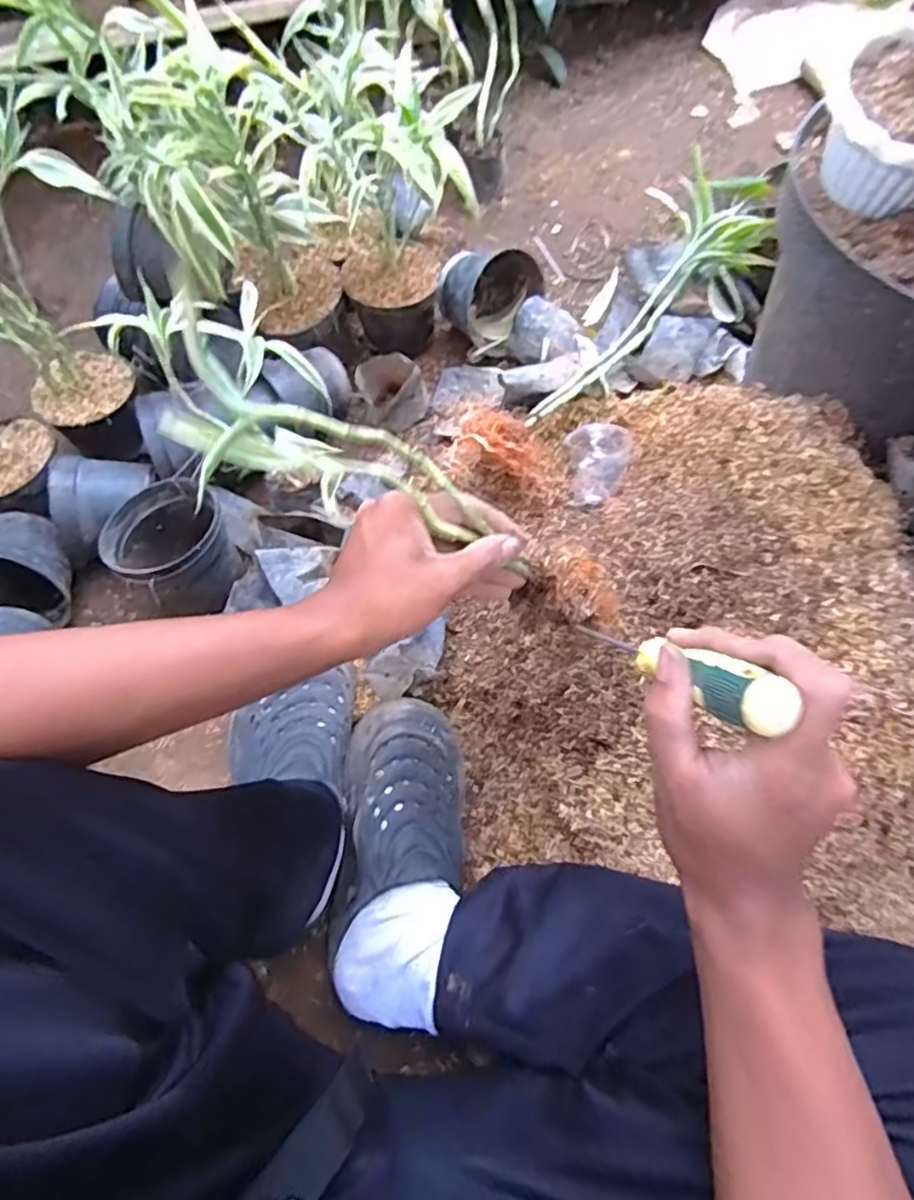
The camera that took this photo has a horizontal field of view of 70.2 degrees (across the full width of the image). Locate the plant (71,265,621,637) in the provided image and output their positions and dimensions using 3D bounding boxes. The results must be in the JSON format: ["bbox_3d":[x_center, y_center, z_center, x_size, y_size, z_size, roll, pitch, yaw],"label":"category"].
[{"bbox_3d":[-0.019,-0.052,0.374,0.048,0.333,0.064,-19,56,40],"label":"plant"}]

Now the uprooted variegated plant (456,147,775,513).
[{"bbox_3d":[0.203,-0.306,0.730,0.130,0.113,0.484,38,72,18],"label":"uprooted variegated plant"}]

